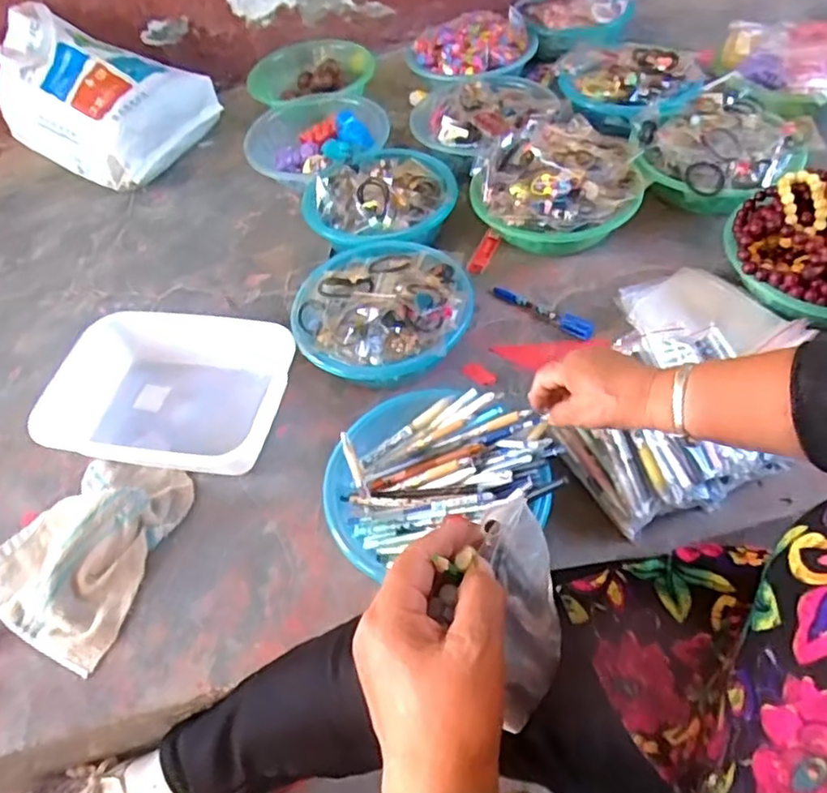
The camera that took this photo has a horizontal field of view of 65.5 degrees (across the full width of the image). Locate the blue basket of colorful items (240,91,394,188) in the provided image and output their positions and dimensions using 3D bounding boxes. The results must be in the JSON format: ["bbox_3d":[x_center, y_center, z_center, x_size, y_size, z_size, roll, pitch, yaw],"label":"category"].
[{"bbox_3d":[-0.170,-0.442,1.126,0.229,0.076,0.237,-3,52,4],"label":"blue basket of colorful items"}]

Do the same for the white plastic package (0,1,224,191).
[{"bbox_3d":[-0.573,-0.564,1.193,0.332,0.218,0.262,26,59,24],"label":"white plastic package"}]

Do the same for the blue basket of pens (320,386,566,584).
[{"bbox_3d":[0.015,0.076,0.694,0.231,0.104,0.222,-17,52,-7],"label":"blue basket of pens"}]

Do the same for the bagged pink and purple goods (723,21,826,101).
[{"bbox_3d":[0.620,-0.550,1.039,0.226,0.046,0.189,14,55,17],"label":"bagged pink and purple goods"}]

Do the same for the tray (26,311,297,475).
[{"bbox_3d":[-0.294,0.001,0.801,0.267,0.085,0.204,3,52,8],"label":"tray"}]

